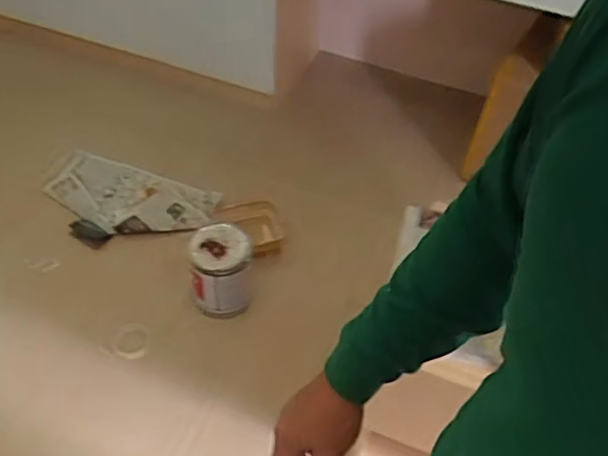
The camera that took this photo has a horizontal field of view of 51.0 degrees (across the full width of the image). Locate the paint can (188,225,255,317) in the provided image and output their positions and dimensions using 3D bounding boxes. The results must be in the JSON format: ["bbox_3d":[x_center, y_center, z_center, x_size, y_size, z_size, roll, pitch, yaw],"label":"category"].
[{"bbox_3d":[-0.206,0.111,1.599,0.146,0.193,0.142,2,49,-2],"label":"paint can"}]

